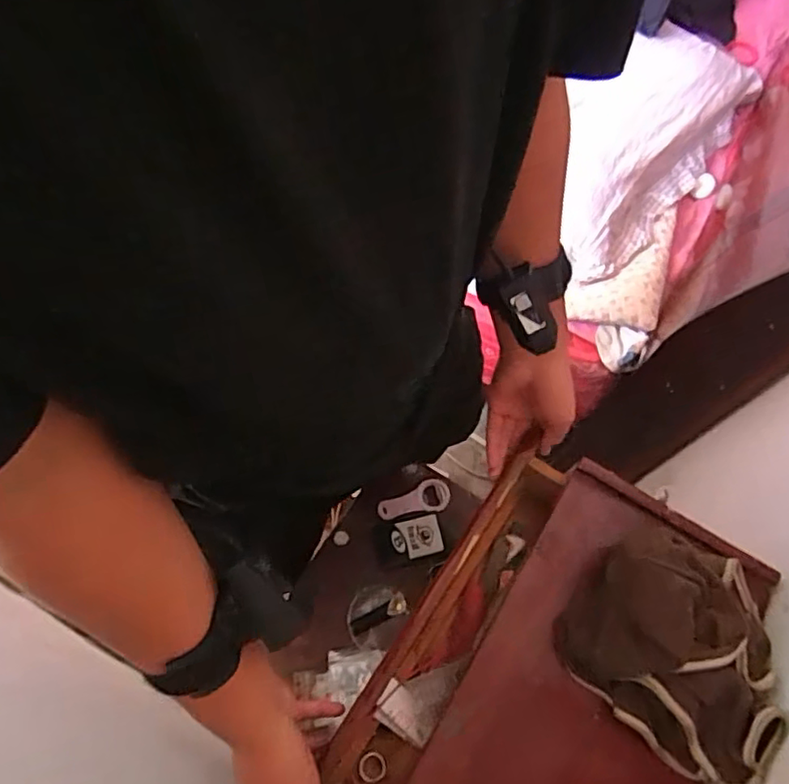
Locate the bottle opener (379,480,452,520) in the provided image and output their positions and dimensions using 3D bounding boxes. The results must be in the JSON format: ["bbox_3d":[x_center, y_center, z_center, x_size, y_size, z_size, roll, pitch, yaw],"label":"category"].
[{"bbox_3d":[0.026,0.149,0.848,0.099,0.010,0.047,-11,66,-9],"label":"bottle opener"}]

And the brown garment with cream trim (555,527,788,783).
[{"bbox_3d":[0.238,0.195,0.495,0.161,0.082,0.167,36,68,12],"label":"brown garment with cream trim"}]

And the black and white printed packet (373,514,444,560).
[{"bbox_3d":[0.018,0.195,0.813,0.085,0.015,0.051,-8,66,-7],"label":"black and white printed packet"}]

